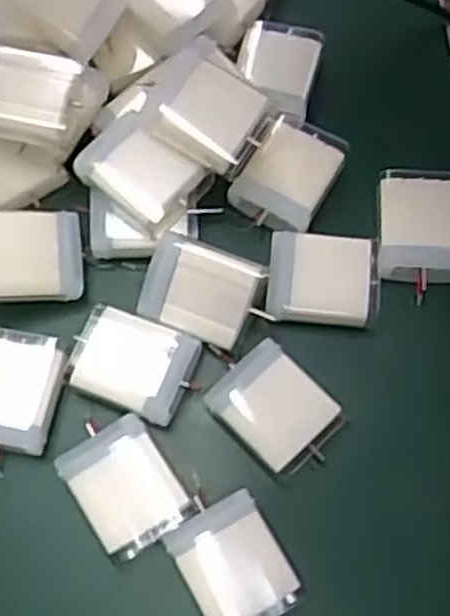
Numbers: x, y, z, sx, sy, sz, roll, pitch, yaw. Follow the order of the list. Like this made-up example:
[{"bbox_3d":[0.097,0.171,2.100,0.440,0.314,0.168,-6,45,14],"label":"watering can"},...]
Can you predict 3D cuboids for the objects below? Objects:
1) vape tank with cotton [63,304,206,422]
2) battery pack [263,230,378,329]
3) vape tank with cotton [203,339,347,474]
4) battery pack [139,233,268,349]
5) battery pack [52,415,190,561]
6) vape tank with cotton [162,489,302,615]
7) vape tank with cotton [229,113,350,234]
[{"bbox_3d":[-0.043,0.024,0.358,0.054,0.012,0.041,21,73,8],"label":"vape tank with cotton"},{"bbox_3d":[0.046,-0.012,0.370,0.051,0.014,0.043,6,71,3],"label":"battery pack"},{"bbox_3d":[0.023,0.046,0.352,0.051,0.020,0.041,43,77,14],"label":"vape tank with cotton"},{"bbox_3d":[-0.012,-0.008,0.357,0.051,0.006,0.041,22,102,6],"label":"battery pack"},{"bbox_3d":[-0.043,0.077,0.342,0.041,0.018,0.053,-33,74,-10],"label":"battery pack"},{"bbox_3d":[0.004,0.109,0.333,0.040,0.027,0.051,-29,73,-9],"label":"vape tank with cotton"},{"bbox_3d":[0.032,-0.067,0.386,0.041,0.010,0.054,27,74,10],"label":"vape tank with cotton"}]

